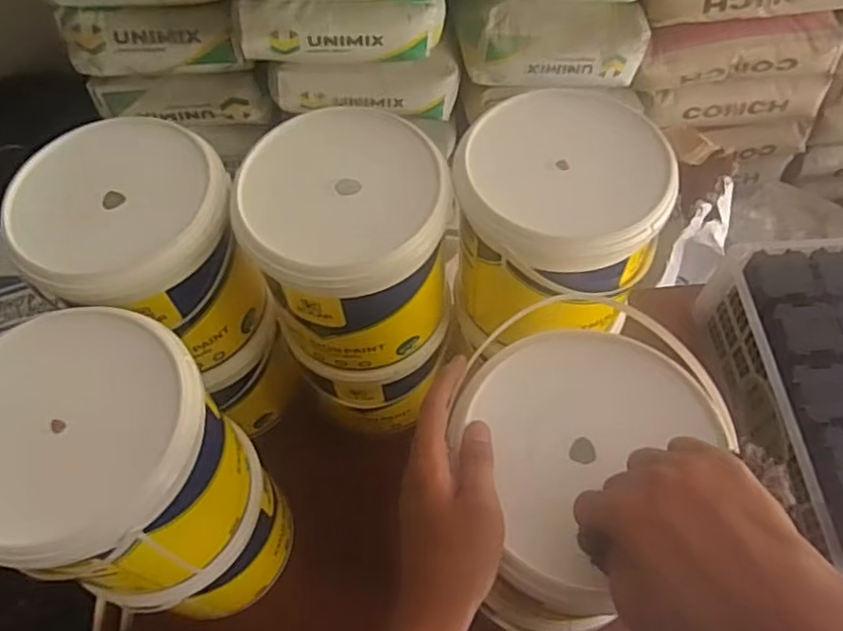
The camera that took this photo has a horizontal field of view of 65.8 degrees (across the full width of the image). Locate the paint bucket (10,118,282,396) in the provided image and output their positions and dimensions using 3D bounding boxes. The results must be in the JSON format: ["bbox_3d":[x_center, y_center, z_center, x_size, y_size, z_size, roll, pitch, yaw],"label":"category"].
[{"bbox_3d":[-0.255,-0.048,0.630,0.168,0.203,0.166,-1,60,2],"label":"paint bucket"}]

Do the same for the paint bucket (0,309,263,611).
[{"bbox_3d":[-0.238,0.121,0.526,0.156,0.208,0.170,-1,60,2],"label":"paint bucket"}]

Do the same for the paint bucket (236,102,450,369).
[{"bbox_3d":[-0.066,-0.063,0.627,0.172,0.187,0.176,-1,60,2],"label":"paint bucket"}]

